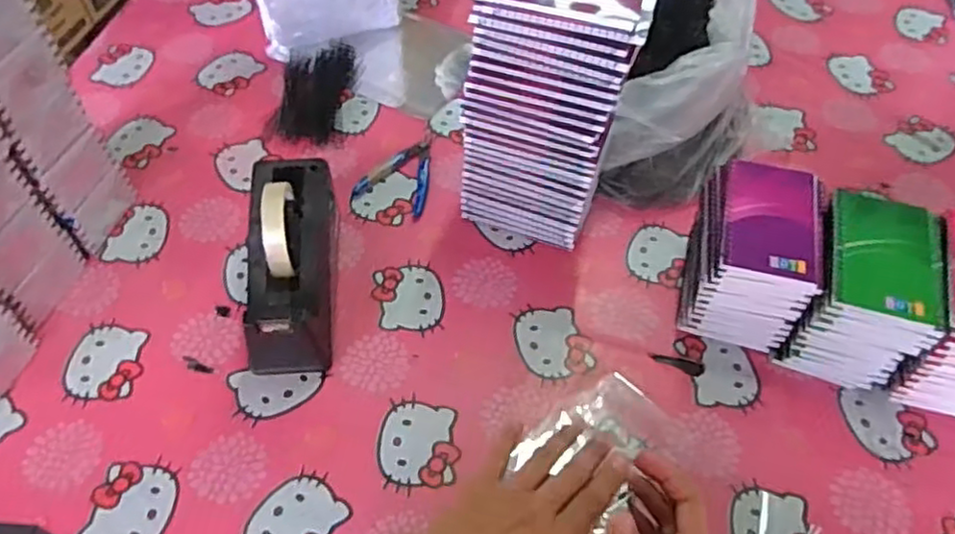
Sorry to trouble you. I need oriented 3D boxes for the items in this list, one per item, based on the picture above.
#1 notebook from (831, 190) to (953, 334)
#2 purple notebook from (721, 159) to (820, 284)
[{"bbox_3d":[0.359,-0.011,0.603,0.093,0.010,0.122,14,56,9],"label":"notebook"},{"bbox_3d":[0.266,-0.044,0.625,0.082,0.008,0.124,13,56,8],"label":"purple notebook"}]

